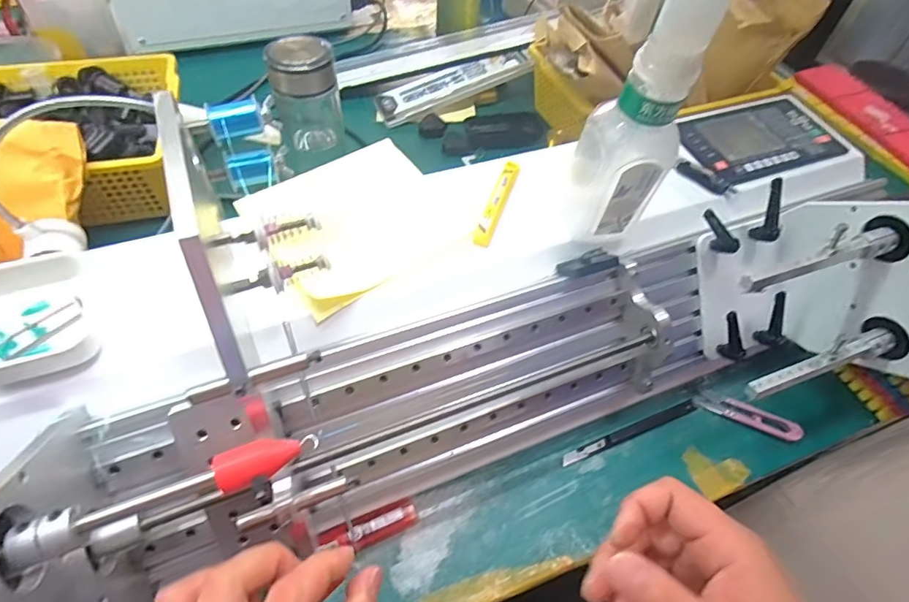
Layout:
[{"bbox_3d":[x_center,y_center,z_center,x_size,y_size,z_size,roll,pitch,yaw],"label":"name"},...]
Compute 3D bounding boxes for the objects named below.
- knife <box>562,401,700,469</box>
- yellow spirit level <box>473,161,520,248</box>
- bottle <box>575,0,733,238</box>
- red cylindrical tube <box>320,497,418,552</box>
[{"bbox_3d":[0.166,0.121,0.464,0.149,0.005,0.011,-17,57,-17],"label":"knife"},{"bbox_3d":[0.038,-0.086,0.433,0.014,0.013,0.099,18,54,9],"label":"yellow spirit level"},{"bbox_3d":[0.129,-0.129,0.344,0.054,0.199,0.055,-9,55,-11],"label":"bottle"},{"bbox_3d":[-0.068,0.184,0.400,0.077,0.012,0.022,-18,57,-17],"label":"red cylindrical tube"}]

